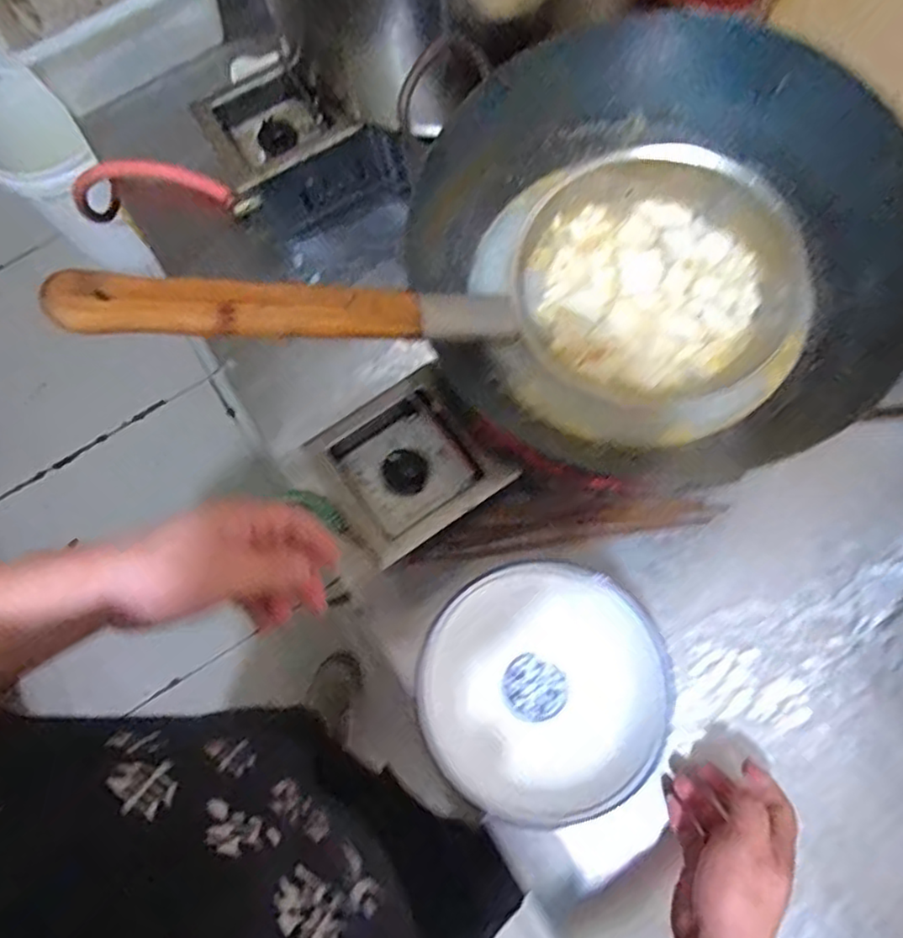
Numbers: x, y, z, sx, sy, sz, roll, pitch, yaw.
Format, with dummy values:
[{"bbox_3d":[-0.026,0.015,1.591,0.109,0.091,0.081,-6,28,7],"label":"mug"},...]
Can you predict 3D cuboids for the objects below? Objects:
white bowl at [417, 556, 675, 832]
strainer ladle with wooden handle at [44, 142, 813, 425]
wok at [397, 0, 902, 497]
[{"bbox_3d":[0.084,0.187,0.558,0.212,0.082,0.201,0,66,0],"label":"white bowl"},{"bbox_3d":[0.043,-0.129,0.481,0.492,0.122,0.225,-13,65,-25],"label":"strainer ladle with wooden handle"},{"bbox_3d":[0.184,-0.184,0.538,0.416,0.148,0.357,-7,66,-3],"label":"wok"}]

